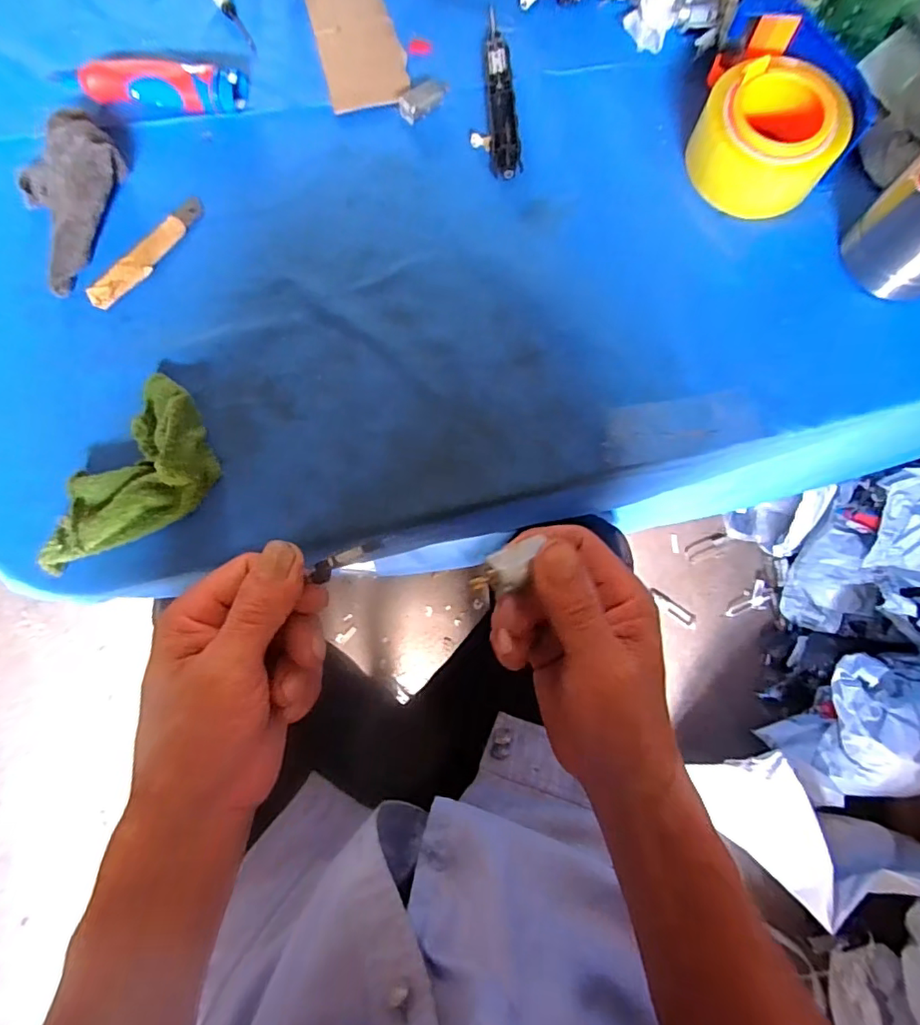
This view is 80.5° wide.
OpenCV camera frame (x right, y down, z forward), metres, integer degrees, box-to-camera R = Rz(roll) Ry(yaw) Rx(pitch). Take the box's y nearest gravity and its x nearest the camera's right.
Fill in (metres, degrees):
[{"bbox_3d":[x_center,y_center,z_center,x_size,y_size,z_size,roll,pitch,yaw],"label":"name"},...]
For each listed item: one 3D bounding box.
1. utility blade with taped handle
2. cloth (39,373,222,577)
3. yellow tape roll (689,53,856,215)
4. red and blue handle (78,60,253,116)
[{"bbox_3d":[-0.242,-0.203,0.422,0.025,0.008,0.115,35,79,7],"label":"utility blade with taped handle"},{"bbox_3d":[-0.216,-0.019,0.361,0.076,0.034,0.143,27,79,5],"label":"cloth"},{"bbox_3d":[0.232,-0.284,0.415,0.102,0.050,0.101,0,77,0],"label":"yellow tape roll"},{"bbox_3d":[-0.242,-0.348,0.444,0.124,0.028,0.038,2,77,0],"label":"red and blue handle"}]

